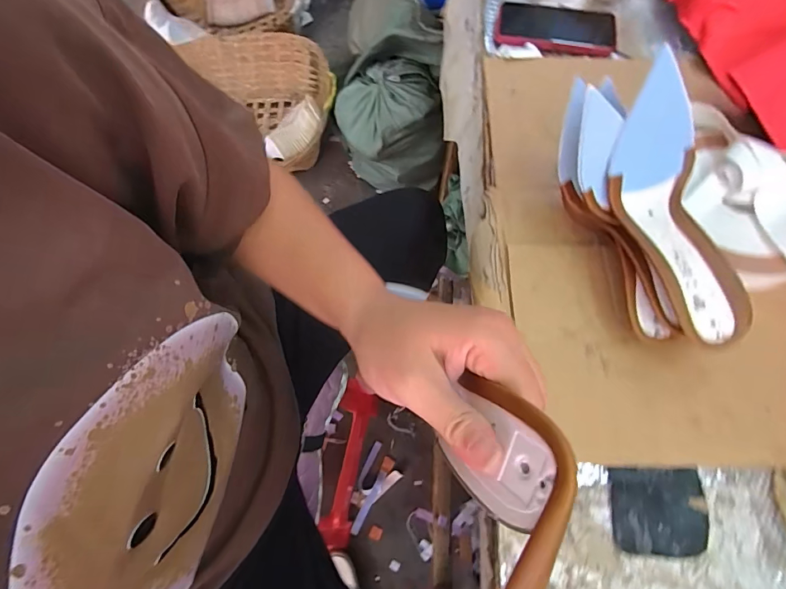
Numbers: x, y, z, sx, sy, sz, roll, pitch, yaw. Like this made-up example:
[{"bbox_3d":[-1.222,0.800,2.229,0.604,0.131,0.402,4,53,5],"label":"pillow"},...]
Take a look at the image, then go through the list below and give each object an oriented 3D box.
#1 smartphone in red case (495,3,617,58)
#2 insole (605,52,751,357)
[{"bbox_3d":[0.224,-0.368,0.568,0.155,0.008,0.085,12,68,5],"label":"smartphone in red case"},{"bbox_3d":[0.242,-0.074,0.362,0.066,0.083,0.240,-12,85,-5],"label":"insole"}]

